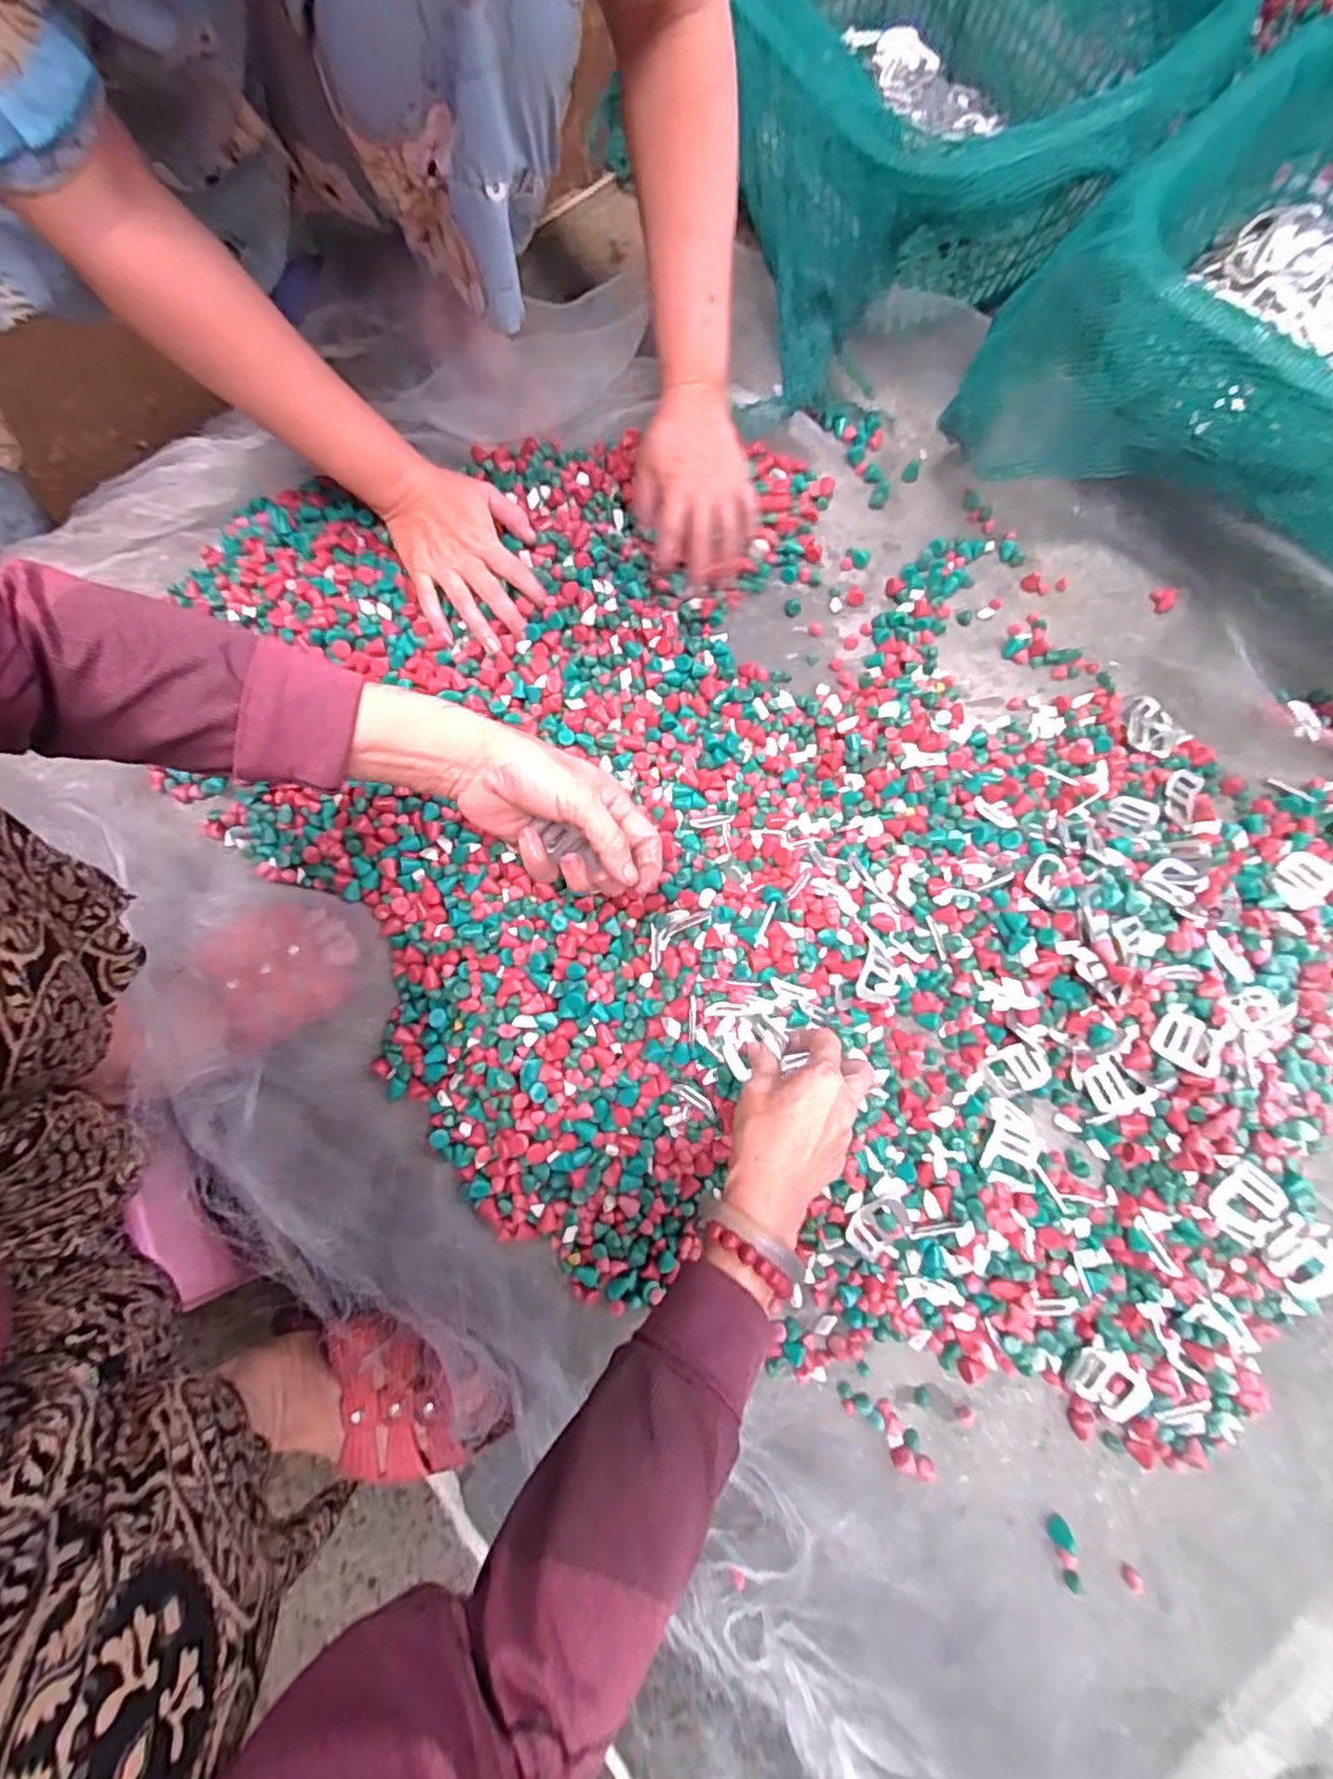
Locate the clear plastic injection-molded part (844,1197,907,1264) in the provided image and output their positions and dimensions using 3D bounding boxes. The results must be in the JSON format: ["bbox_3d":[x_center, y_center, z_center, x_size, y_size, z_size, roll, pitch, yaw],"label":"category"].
[{"bbox_3d":[0.144,0.232,0.448,0.047,0.008,0.032,-43,91,12],"label":"clear plastic injection-molded part"}]

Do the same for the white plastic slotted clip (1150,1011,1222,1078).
[{"bbox_3d":[0.363,0.106,0.454,0.045,0.006,0.035,30,83,14],"label":"white plastic slotted clip"}]

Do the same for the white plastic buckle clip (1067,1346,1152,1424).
[{"bbox_3d":[0.292,0.325,0.433,0.044,0.010,0.038,34,81,8],"label":"white plastic buckle clip"}]

